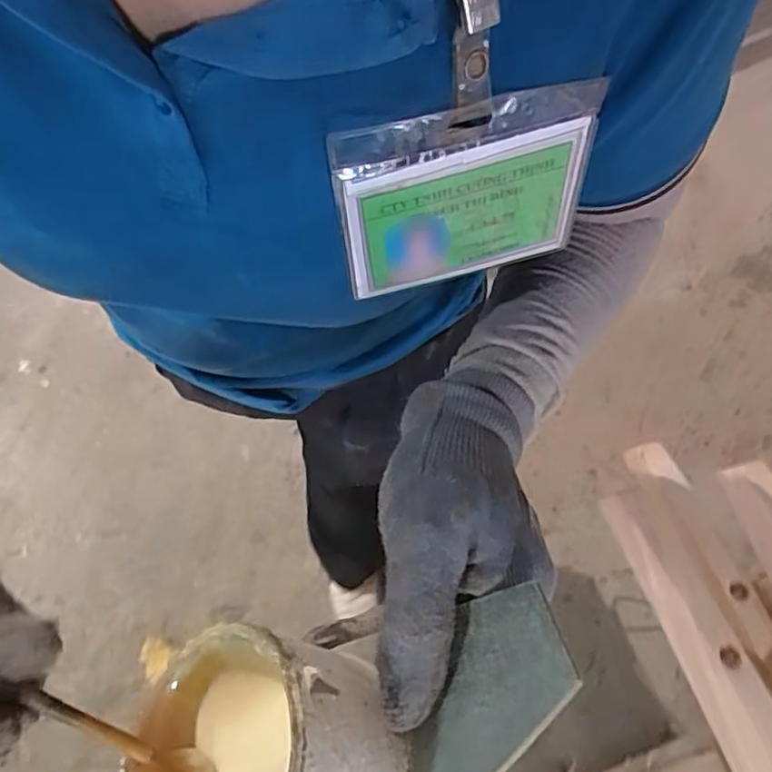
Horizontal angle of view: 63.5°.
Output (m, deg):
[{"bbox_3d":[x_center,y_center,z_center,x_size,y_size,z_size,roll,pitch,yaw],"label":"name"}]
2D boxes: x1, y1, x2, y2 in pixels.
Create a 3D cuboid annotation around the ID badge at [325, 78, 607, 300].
[{"bbox_3d":[0.030,-0.074,0.246,0.097,0.079,0.007,-16,57,-7],"label":"ID badge"}]

